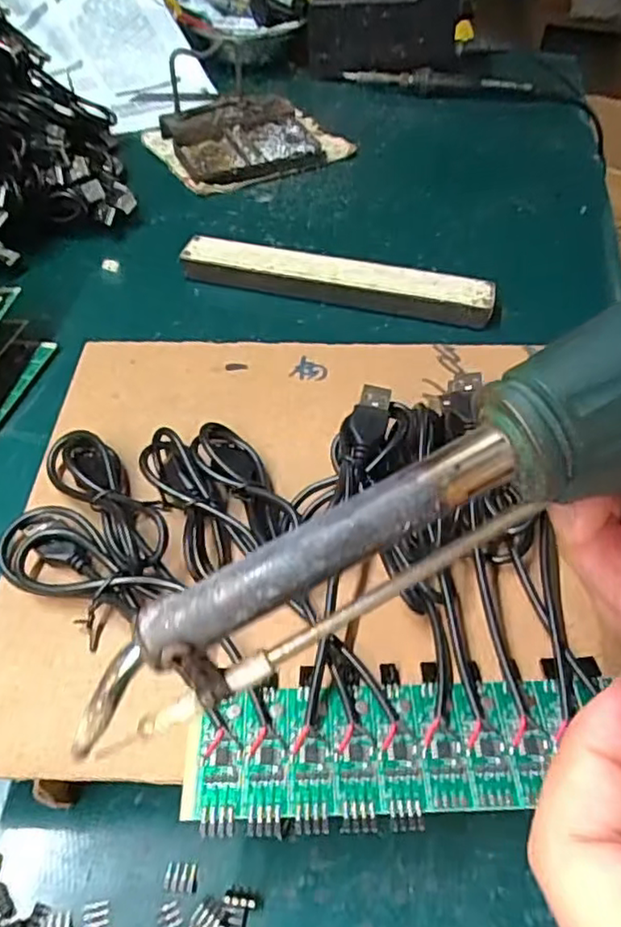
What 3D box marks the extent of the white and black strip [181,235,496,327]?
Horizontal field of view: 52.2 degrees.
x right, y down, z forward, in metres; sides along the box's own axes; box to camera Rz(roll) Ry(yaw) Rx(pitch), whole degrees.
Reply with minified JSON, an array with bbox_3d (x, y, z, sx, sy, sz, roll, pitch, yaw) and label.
[{"bbox_3d":[0.016,-0.117,0.404,0.195,0.022,0.025,12,49,9],"label":"white and black strip"}]

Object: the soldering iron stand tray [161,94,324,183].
[{"bbox_3d":[-0.055,-0.268,0.526,0.114,0.030,0.102,-16,51,-16],"label":"soldering iron stand tray"}]

